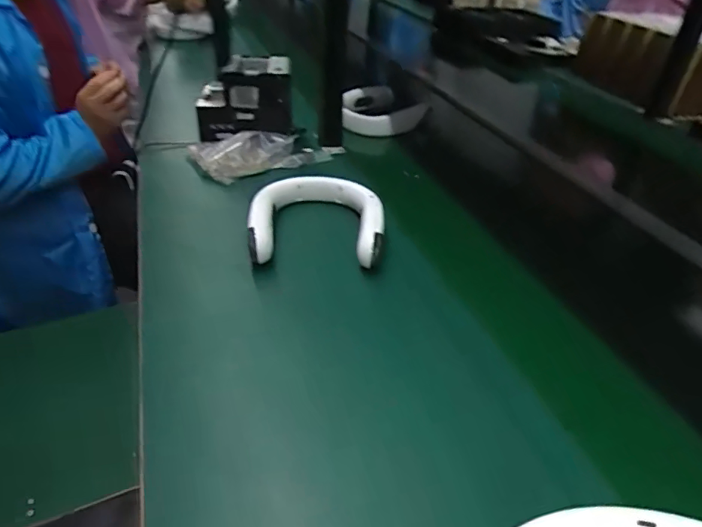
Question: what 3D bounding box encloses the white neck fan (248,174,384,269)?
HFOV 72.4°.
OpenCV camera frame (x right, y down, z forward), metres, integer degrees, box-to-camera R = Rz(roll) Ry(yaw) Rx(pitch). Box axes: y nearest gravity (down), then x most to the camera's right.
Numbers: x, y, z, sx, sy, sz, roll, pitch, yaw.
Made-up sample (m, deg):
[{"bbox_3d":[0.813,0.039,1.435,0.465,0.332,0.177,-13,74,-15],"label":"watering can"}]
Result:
[{"bbox_3d":[-0.045,-0.071,0.693,0.183,0.053,0.187,4,37,2],"label":"white neck fan"}]

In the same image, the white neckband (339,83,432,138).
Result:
[{"bbox_3d":[0.079,-0.364,1.123,0.205,0.065,0.184,1,37,-2],"label":"white neckband"}]

